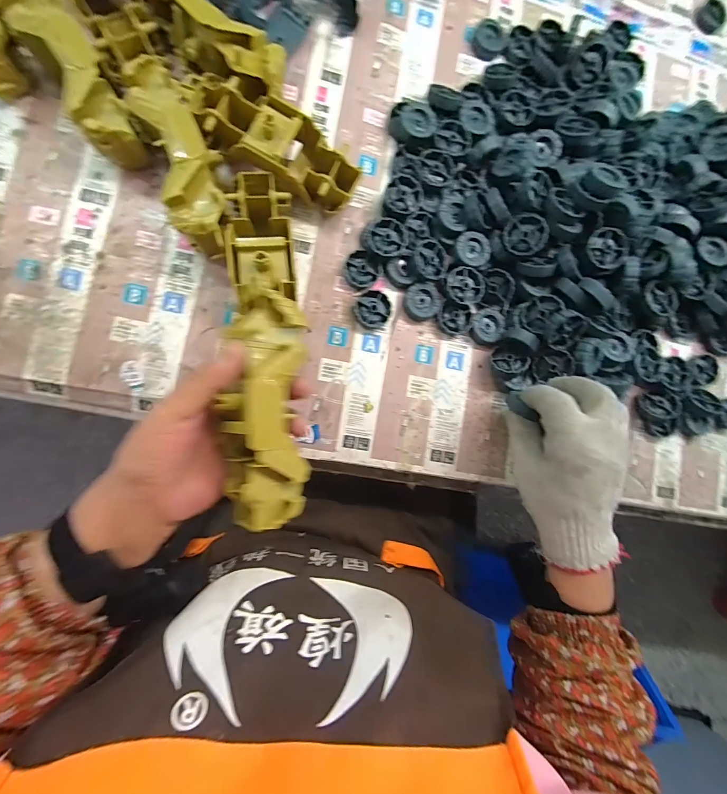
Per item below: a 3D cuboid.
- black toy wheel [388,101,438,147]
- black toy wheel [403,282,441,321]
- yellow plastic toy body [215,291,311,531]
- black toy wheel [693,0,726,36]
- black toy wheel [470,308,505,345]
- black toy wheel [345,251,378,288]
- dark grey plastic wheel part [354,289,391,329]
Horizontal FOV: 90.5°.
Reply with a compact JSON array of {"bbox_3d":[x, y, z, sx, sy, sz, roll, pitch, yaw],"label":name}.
[{"bbox_3d":[0.052,-0.291,0.386,0.049,0.023,0.043,20,85,-7],"label":"black toy wheel"},{"bbox_3d":[0.063,-0.102,0.385,0.039,0.009,0.039,0,88,-9],"label":"black toy wheel"},{"bbox_3d":[-0.071,0.009,0.255,0.060,0.046,0.160,1,89,-8],"label":"yellow plastic toy body"},{"bbox_3d":[0.449,-0.492,0.466,0.038,0.016,0.038,1,86,-8],"label":"black toy wheel"},{"bbox_3d":[0.136,-0.079,0.396,0.034,0.012,0.040,28,84,-7],"label":"black toy wheel"},{"bbox_3d":[-0.003,-0.132,0.376,0.031,0.012,0.035,-14,90,-9],"label":"black toy wheel"},{"bbox_3d":[0.010,-0.091,0.379,0.038,0.014,0.035,0,88,-9],"label":"dark grey plastic wheel part"}]

